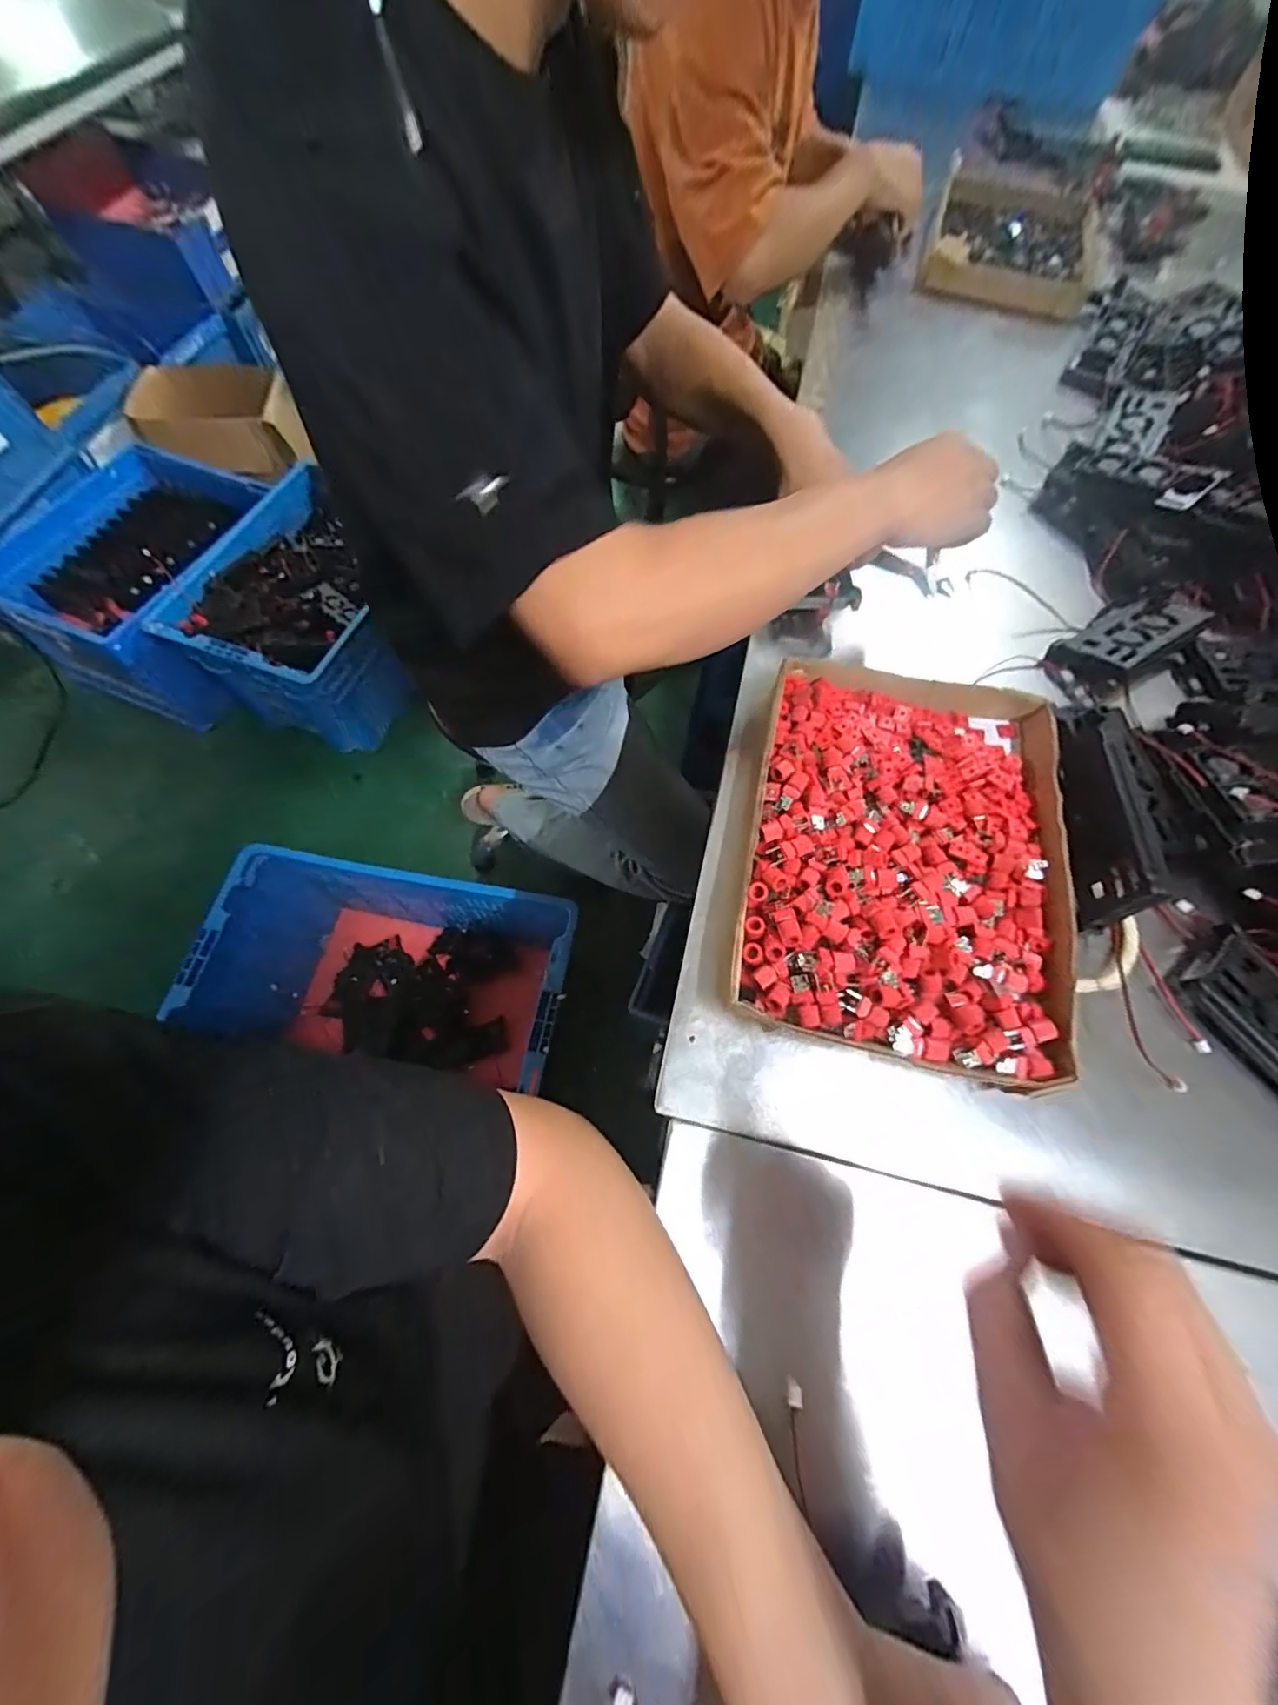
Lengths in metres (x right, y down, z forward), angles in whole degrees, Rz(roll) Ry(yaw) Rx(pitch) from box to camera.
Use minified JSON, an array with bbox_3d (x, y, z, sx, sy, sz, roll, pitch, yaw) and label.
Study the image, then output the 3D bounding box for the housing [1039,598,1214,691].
[{"bbox_3d":[0.474,-0.204,0.529,0.143,0.043,0.068,-27,70,-13],"label":"housing"}]

